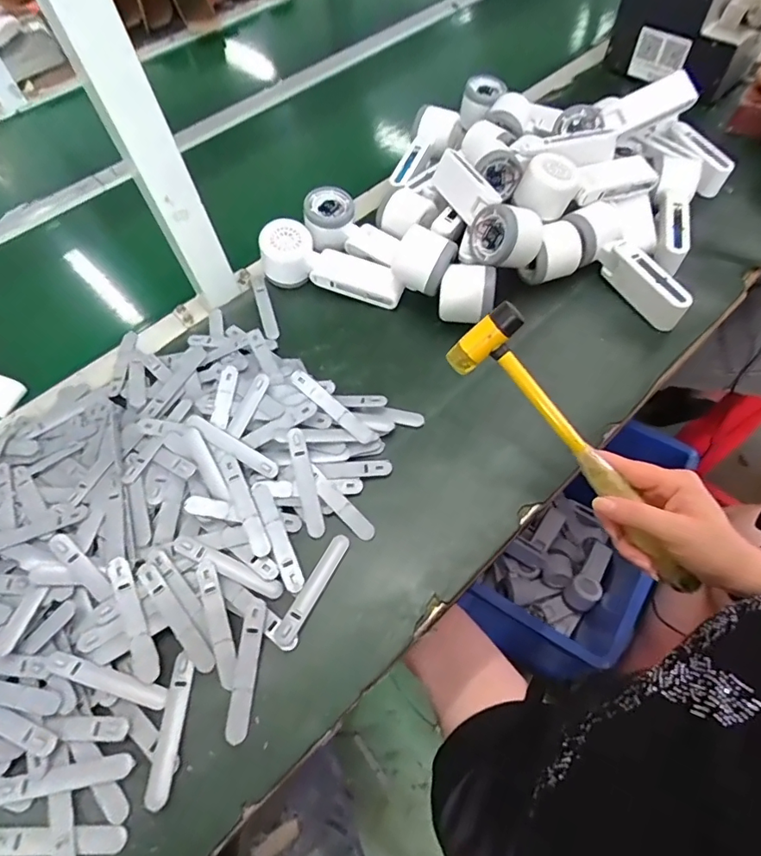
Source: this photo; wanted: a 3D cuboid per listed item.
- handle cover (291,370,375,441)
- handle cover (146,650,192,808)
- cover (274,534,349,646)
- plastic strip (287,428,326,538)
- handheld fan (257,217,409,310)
[{"bbox_3d":[-0.045,-0.021,0.451,0.093,0.007,0.016,41,69,6],"label":"handle cover"},{"bbox_3d":[-0.148,0.211,0.348,0.014,0.009,0.091,-1,58,4],"label":"handle cover"},{"bbox_3d":[-0.053,0.126,0.390,0.015,0.007,0.093,23,63,18],"label":"cover"},{"bbox_3d":[-0.063,0.045,0.413,0.015,0.005,0.090,-13,84,-5],"label":"plastic strip"},{"bbox_3d":[-0.052,-0.181,0.546,0.160,0.057,0.049,11,60,12],"label":"handheld fan"}]

